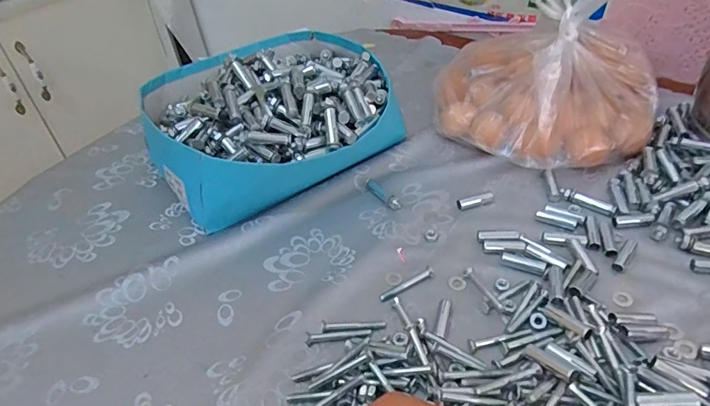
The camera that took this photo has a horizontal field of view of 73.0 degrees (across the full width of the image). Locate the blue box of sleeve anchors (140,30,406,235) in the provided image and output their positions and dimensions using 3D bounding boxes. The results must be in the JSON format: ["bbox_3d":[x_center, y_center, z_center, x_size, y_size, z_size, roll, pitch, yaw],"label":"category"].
[{"bbox_3d":[-0.104,-0.117,0.586,0.270,0.116,0.280,-19,44,-15],"label":"blue box of sleeve anchors"}]

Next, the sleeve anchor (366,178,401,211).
[{"bbox_3d":[0.031,-0.011,0.538,0.014,0.007,0.060,-28,47,-23],"label":"sleeve anchor"}]

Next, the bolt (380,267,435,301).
[{"bbox_3d":[0.048,0.075,0.443,0.058,0.005,0.008,-24,45,-19],"label":"bolt"}]

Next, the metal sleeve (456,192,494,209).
[{"bbox_3d":[0.130,-0.003,0.520,0.041,0.008,0.012,-17,44,-12],"label":"metal sleeve"}]

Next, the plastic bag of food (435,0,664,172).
[{"bbox_3d":[0.211,-0.141,0.537,0.242,0.164,0.141,10,45,16],"label":"plastic bag of food"}]

